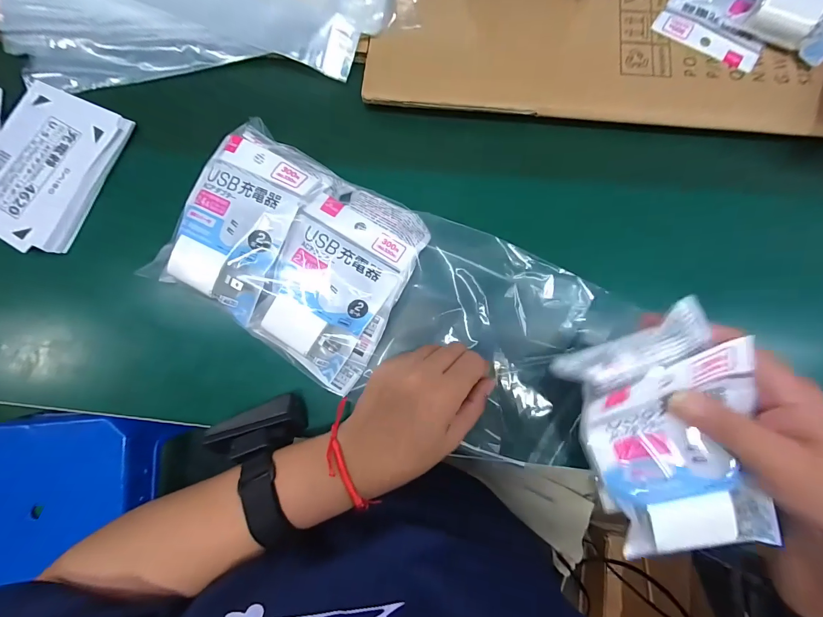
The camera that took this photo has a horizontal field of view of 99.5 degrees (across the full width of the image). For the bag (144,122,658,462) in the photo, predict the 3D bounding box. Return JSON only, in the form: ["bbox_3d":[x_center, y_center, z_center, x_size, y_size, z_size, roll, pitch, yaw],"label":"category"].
[{"bbox_3d":[-0.013,-0.005,0.306,0.367,0.082,0.166,27,90,-6],"label":"bag"}]

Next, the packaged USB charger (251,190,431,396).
[{"bbox_3d":[-0.057,-0.023,0.293,0.094,0.042,0.159,25,82,6],"label":"packaged USB charger"}]

